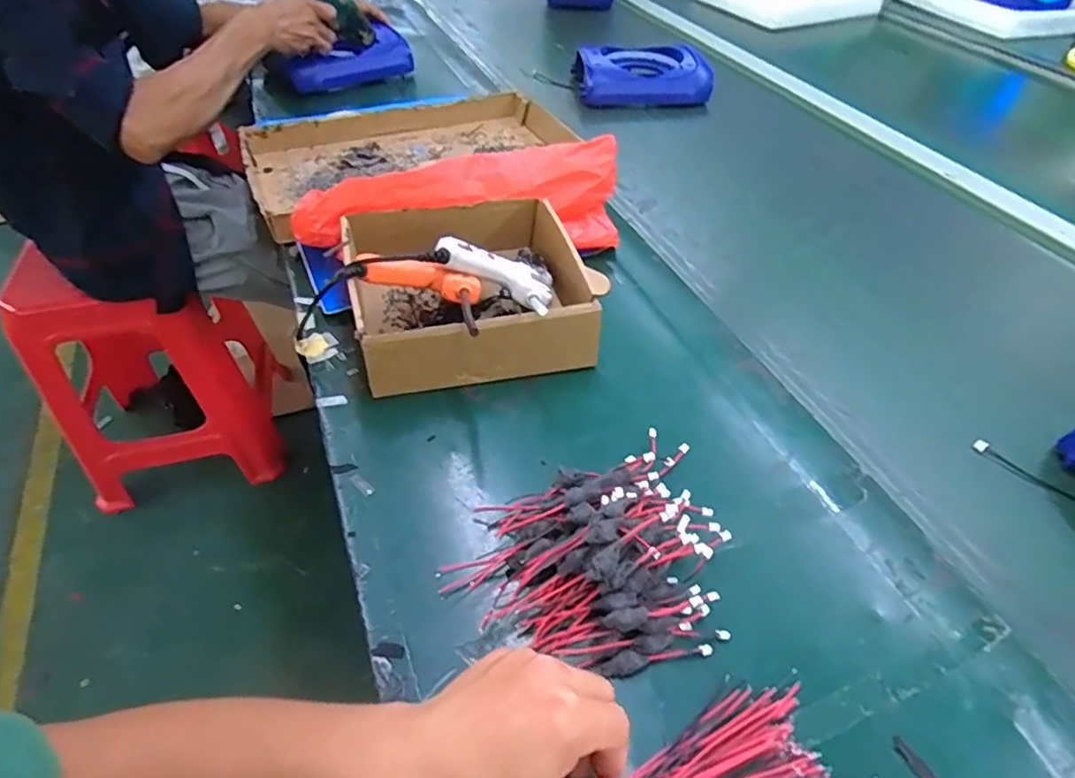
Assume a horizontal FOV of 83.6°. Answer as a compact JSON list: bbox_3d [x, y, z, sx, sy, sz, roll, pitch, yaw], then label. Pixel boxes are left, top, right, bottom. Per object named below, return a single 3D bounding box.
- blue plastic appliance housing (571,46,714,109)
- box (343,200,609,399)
[{"bbox_3d":[0.181,-0.545,1.043,0.223,0.077,0.130,-2,48,-4],"label":"blue plastic appliance housing"},{"bbox_3d":[-0.069,-0.101,0.588,0.207,0.072,0.198,-10,49,-11],"label":"box"}]

